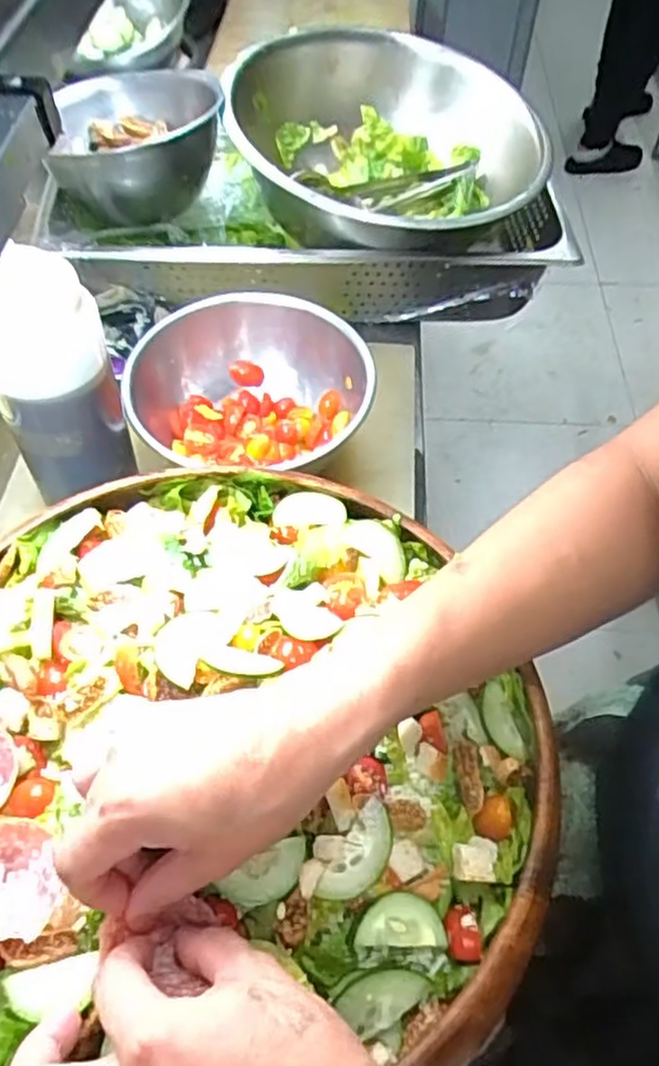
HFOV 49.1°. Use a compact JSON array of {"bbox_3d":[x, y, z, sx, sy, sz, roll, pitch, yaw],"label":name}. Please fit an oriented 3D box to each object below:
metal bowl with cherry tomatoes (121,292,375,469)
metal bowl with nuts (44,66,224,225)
[{"bbox_3d":[-0.068,-0.111,0.601,0.195,0.087,0.160,-21,57,-14],"label":"metal bowl with cherry tomatoes"},{"bbox_3d":[-0.195,-0.381,0.709,0.159,0.087,0.168,0,55,1],"label":"metal bowl with nuts"}]

